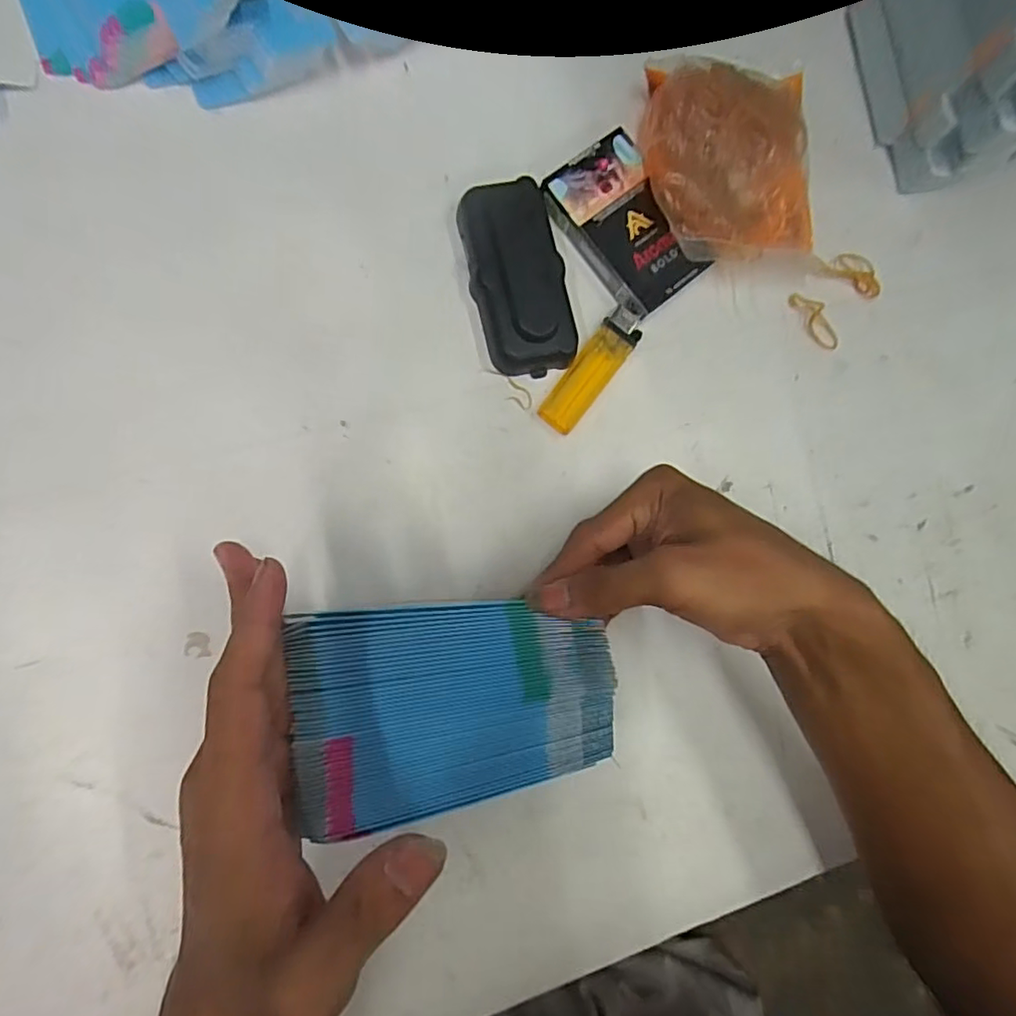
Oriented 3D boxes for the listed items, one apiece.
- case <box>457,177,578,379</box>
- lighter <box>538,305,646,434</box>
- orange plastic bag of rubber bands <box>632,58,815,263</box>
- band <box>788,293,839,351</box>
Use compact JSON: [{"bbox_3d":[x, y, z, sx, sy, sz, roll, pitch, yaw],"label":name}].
[{"bbox_3d":[0.006,-0.130,0.331,0.051,0.023,0.104,-12,88,-10],"label":"case"},{"bbox_3d":[0.050,-0.081,0.340,0.025,0.010,0.081,38,81,-5],"label":"lighter"},{"bbox_3d":[0.132,-0.209,0.352,0.105,0.030,0.117,-8,87,-9],"label":"orange plastic bag of rubber bands"},{"bbox_3d":[0.195,-0.119,0.368,0.013,0.009,0.044,-42,93,-9],"label":"band"}]

